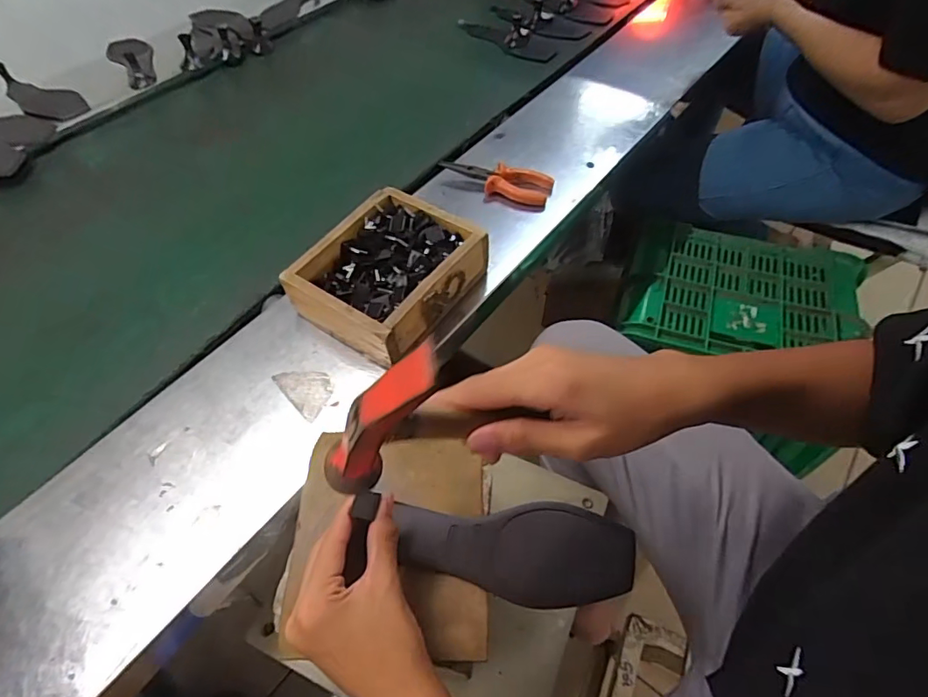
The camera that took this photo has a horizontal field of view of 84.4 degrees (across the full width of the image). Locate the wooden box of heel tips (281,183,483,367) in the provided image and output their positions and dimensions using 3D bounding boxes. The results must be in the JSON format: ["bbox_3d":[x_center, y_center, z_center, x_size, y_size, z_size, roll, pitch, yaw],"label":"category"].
[{"bbox_3d":[-0.083,-0.084,0.575,0.159,0.064,0.178,27,60,21],"label":"wooden box of heel tips"}]

